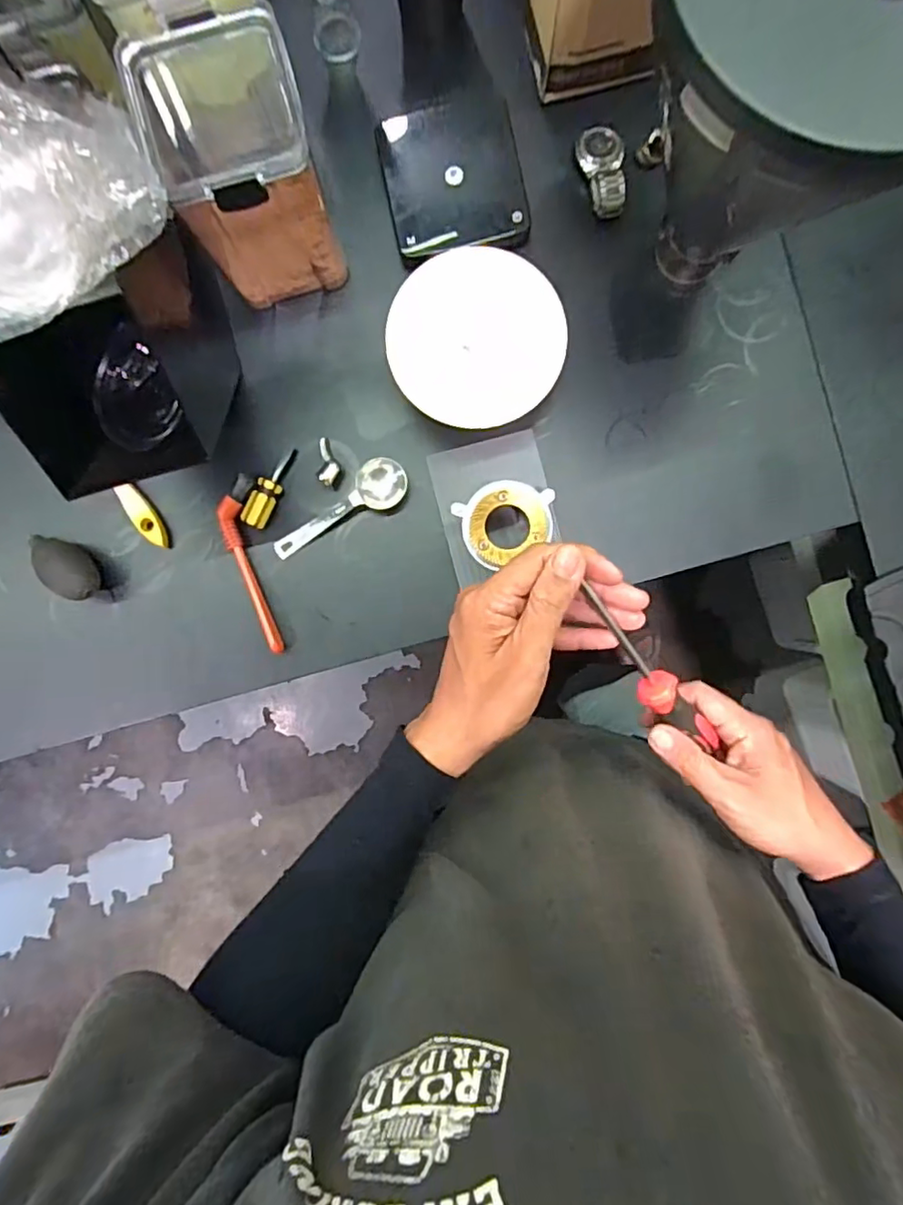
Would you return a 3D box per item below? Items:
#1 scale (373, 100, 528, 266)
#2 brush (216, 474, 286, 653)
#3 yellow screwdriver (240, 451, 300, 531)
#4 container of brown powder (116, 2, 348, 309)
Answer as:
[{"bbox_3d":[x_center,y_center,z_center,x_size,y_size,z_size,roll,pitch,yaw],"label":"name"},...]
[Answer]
[{"bbox_3d":[0.002,-0.368,0.515,0.116,0.021,0.132,-11,89,1],"label":"scale"},{"bbox_3d":[-0.182,-0.032,0.526,0.035,0.017,0.159,-10,89,1],"label":"brush"},{"bbox_3d":[-0.161,-0.103,0.525,0.022,0.018,0.078,26,79,1],"label":"yellow screwdriver"},{"bbox_3d":[-0.151,-0.319,0.454,0.104,0.158,0.117,-13,89,1],"label":"container of brown powder"}]

